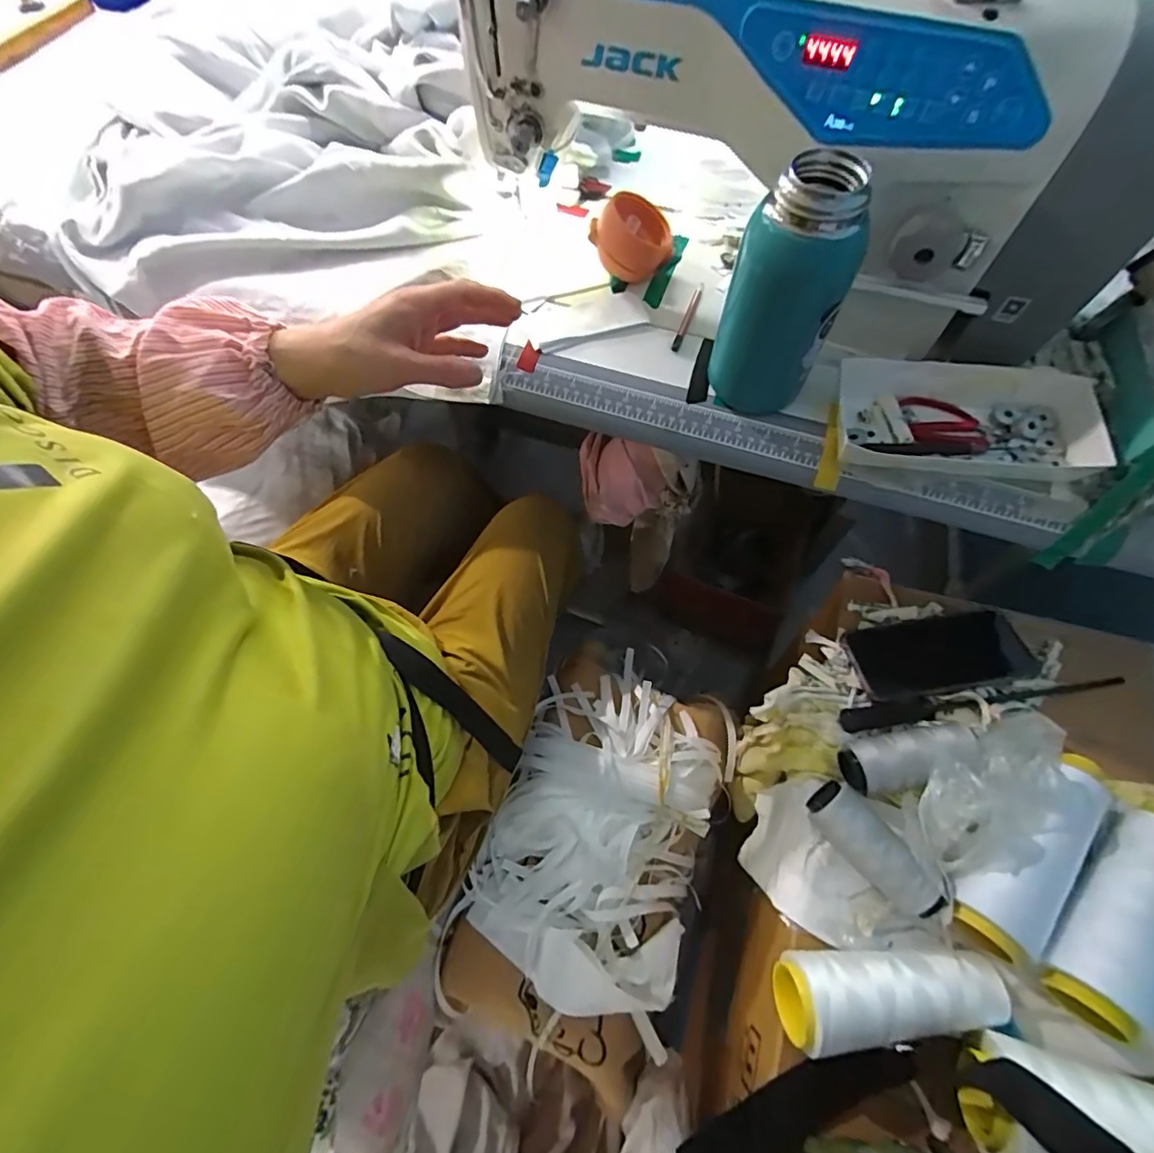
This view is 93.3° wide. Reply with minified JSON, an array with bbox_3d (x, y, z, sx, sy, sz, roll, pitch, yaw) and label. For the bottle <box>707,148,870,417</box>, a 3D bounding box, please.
[{"bbox_3d":[0.150,-0.204,0.402,0.071,0.171,0.063,6,64,4],"label":"bottle"}]

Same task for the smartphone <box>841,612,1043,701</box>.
[{"bbox_3d":[0.355,0.075,0.537,0.162,0.008,0.076,-10,52,-1],"label":"smartphone"}]

